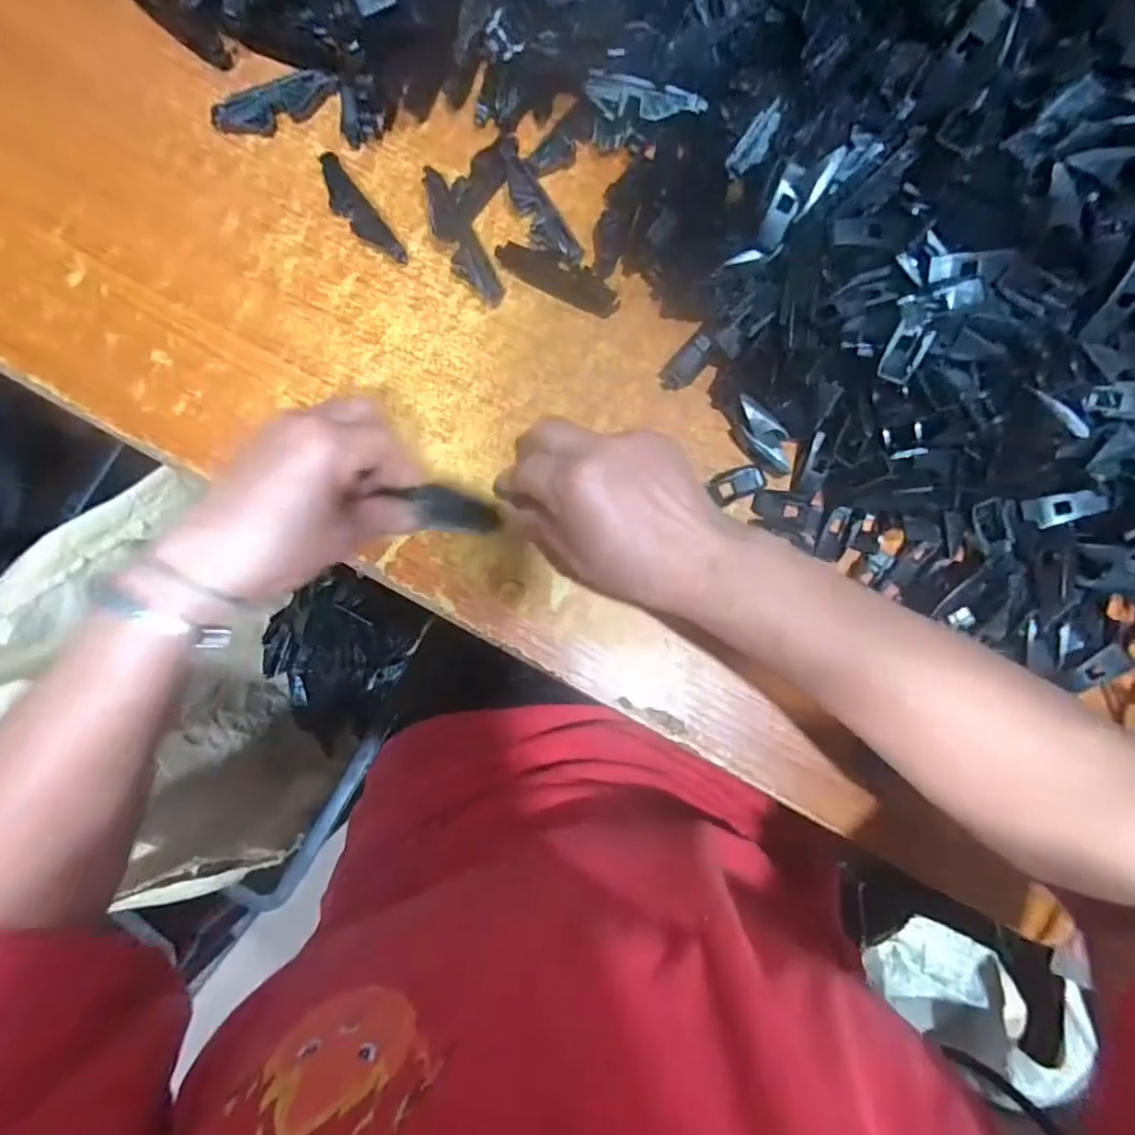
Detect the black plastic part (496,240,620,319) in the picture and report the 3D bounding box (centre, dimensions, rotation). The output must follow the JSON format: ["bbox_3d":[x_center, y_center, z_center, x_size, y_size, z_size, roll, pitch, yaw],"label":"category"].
[{"bbox_3d":[-0.004,-0.182,0.378,0.080,0.008,0.021,26,83,2],"label":"black plastic part"}]

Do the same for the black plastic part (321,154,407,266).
[{"bbox_3d":[-0.132,-0.223,0.378,0.021,0.009,0.082,-35,85,-5],"label":"black plastic part"}]

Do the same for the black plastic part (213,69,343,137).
[{"bbox_3d":[-0.184,-0.294,0.383,0.079,0.014,0.019,-24,84,-4],"label":"black plastic part"}]

